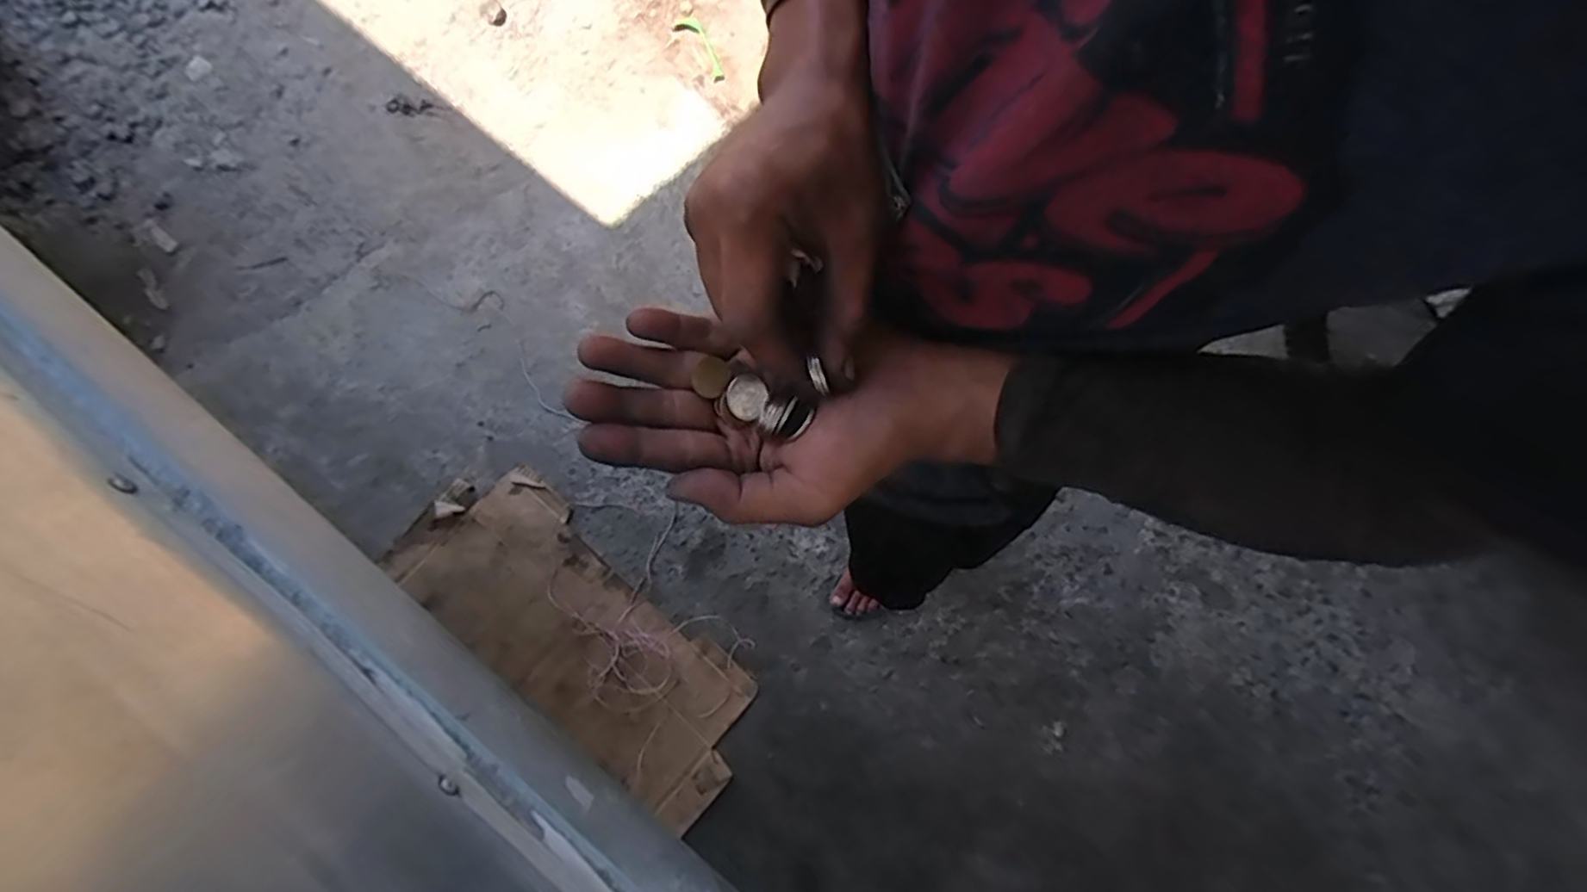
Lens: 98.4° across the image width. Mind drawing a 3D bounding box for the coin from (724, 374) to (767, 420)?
[{"bbox_3d":[-0.023,-0.024,0.330,0.020,0.004,0.021,-4,99,-24],"label":"coin"}]

